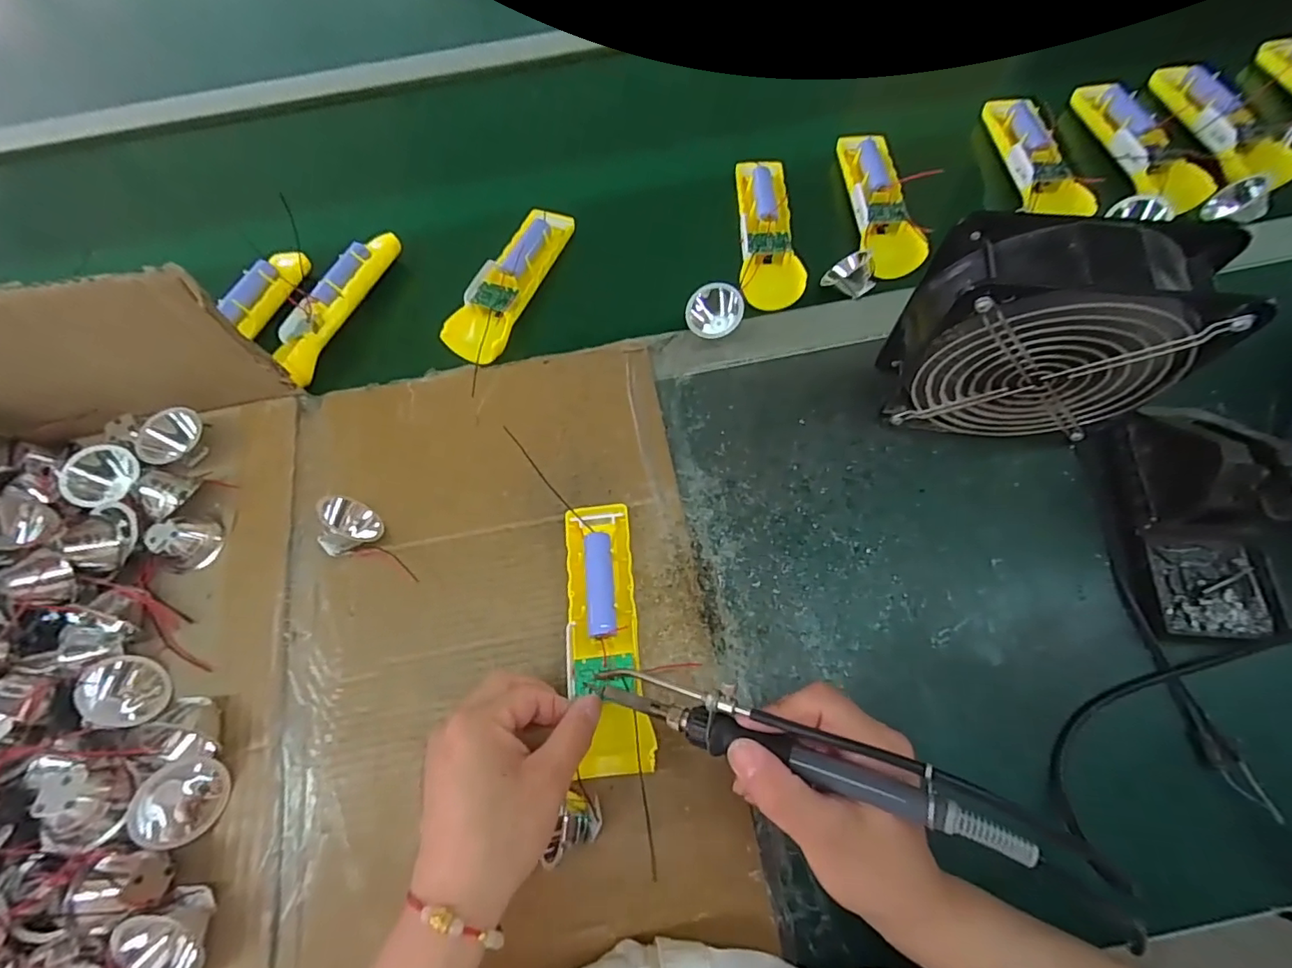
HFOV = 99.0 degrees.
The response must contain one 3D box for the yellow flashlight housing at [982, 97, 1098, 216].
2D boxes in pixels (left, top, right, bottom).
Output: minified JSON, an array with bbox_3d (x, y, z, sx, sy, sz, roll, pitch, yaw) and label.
[{"bbox_3d":[0.317,-0.268,0.451,0.035,0.029,0.139,-7,66,-3],"label":"yellow flashlight housing"}]

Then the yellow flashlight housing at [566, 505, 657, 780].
[{"bbox_3d":[-0.025,0.090,0.336,0.043,0.020,0.157,-6,71,-3],"label":"yellow flashlight housing"}]

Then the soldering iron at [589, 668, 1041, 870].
[{"bbox_3d":[0.060,0.122,0.261,0.204,0.022,0.026,9,65,27],"label":"soldering iron"}]

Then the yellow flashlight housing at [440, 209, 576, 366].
[{"bbox_3d":[-0.115,-0.169,0.462,0.049,0.030,0.156,19,69,10],"label":"yellow flashlight housing"}]

